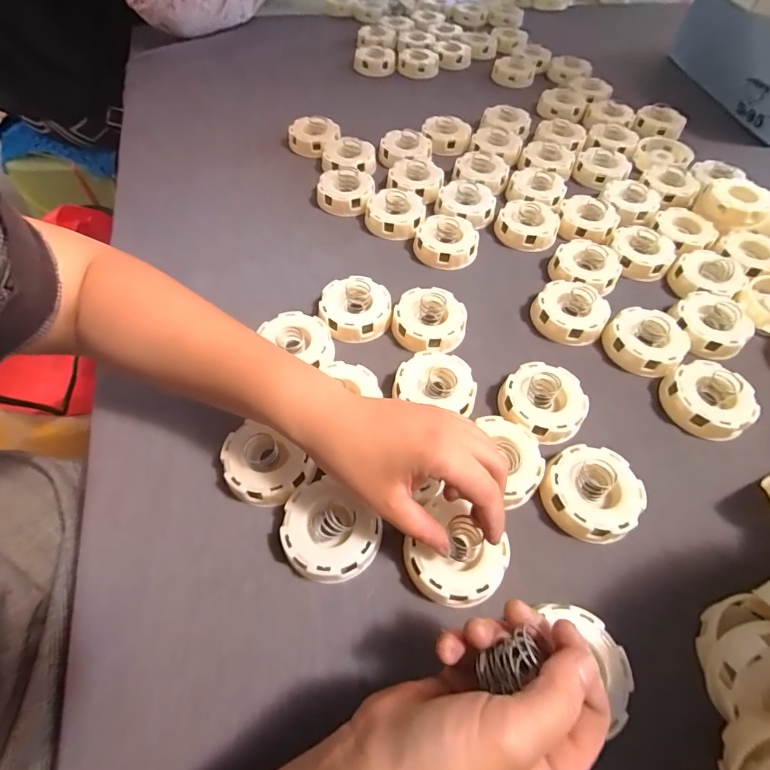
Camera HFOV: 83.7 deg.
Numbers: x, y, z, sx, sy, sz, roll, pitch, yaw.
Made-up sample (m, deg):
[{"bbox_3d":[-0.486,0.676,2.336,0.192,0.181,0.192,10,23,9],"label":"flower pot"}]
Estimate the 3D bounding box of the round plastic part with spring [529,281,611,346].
[{"bbox_3d":[0.174,-0.070,0.406,0.064,0.021,0.064,0,57,0],"label":"round plastic part with spring"}]

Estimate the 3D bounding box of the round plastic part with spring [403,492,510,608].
[{"bbox_3d":[0.045,0.111,0.281,0.061,0.017,0.061,0,57,0],"label":"round plastic part with spring"}]

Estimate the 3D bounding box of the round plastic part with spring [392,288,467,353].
[{"bbox_3d":[0.041,-0.058,0.394,0.064,0.024,0.066,0,57,0],"label":"round plastic part with spring"}]

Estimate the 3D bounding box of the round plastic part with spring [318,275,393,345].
[{"bbox_3d":[-0.027,-0.069,0.399,0.065,0.023,0.063,0,57,0],"label":"round plastic part with spring"}]

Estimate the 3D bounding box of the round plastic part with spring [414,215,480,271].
[{"bbox_3d":[0.067,-0.154,0.459,0.064,0.023,0.066,0,57,0],"label":"round plastic part with spring"}]

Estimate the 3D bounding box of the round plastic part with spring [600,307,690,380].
[{"bbox_3d":[0.235,-0.042,0.384,0.061,0.019,0.062,0,57,0],"label":"round plastic part with spring"}]

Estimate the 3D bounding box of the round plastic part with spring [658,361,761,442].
[{"bbox_3d":[0.263,0.013,0.351,0.056,0.029,0.064,-28,62,-17],"label":"round plastic part with spring"}]

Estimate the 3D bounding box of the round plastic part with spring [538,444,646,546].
[{"bbox_3d":[0.147,0.077,0.309,0.063,0.027,0.065,0,57,0],"label":"round plastic part with spring"}]

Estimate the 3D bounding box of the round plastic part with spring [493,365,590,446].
[{"bbox_3d":[0.127,0.015,0.349,0.066,0.026,0.063,0,57,0],"label":"round plastic part with spring"}]

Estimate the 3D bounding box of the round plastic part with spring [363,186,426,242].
[{"bbox_3d":[0.012,-0.192,0.481,0.064,0.022,0.067,0,57,0],"label":"round plastic part with spring"}]

